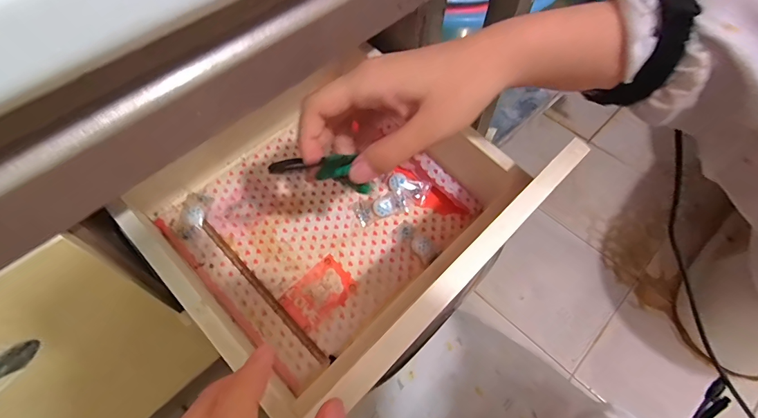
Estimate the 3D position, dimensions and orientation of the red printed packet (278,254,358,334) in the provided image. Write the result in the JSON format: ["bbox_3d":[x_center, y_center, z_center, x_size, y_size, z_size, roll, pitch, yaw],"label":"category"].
[{"bbox_3d":[-0.053,0.074,0.346,0.040,0.006,0.060,41,67,20],"label":"red printed packet"}]

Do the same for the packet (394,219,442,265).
[{"bbox_3d":[0.037,0.029,0.370,0.020,0.006,0.047,-36,67,-20],"label":"packet"}]

